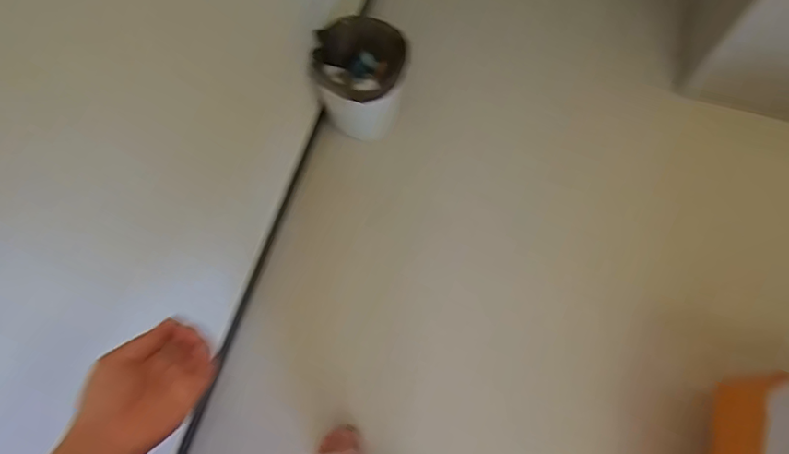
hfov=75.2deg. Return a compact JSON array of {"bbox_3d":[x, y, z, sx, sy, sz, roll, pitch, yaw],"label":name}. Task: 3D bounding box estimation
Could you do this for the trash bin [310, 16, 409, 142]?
[{"bbox_3d":[-0.091,-0.374,1.351,0.222,0.267,0.203,1,68,-2],"label":"trash bin"}]

